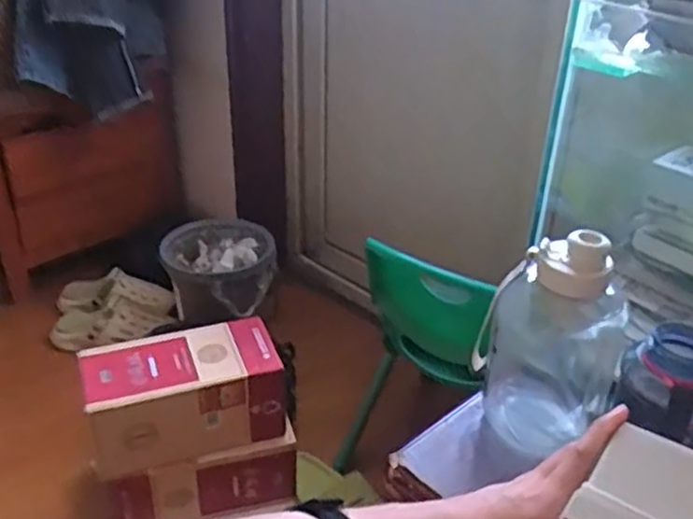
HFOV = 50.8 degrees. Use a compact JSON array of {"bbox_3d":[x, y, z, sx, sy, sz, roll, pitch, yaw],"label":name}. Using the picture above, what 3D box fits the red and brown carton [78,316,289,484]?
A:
[{"bbox_3d":[-0.250,0.201,1.121,0.282,0.139,0.154,-10,34,-19],"label":"red and brown carton"}]

